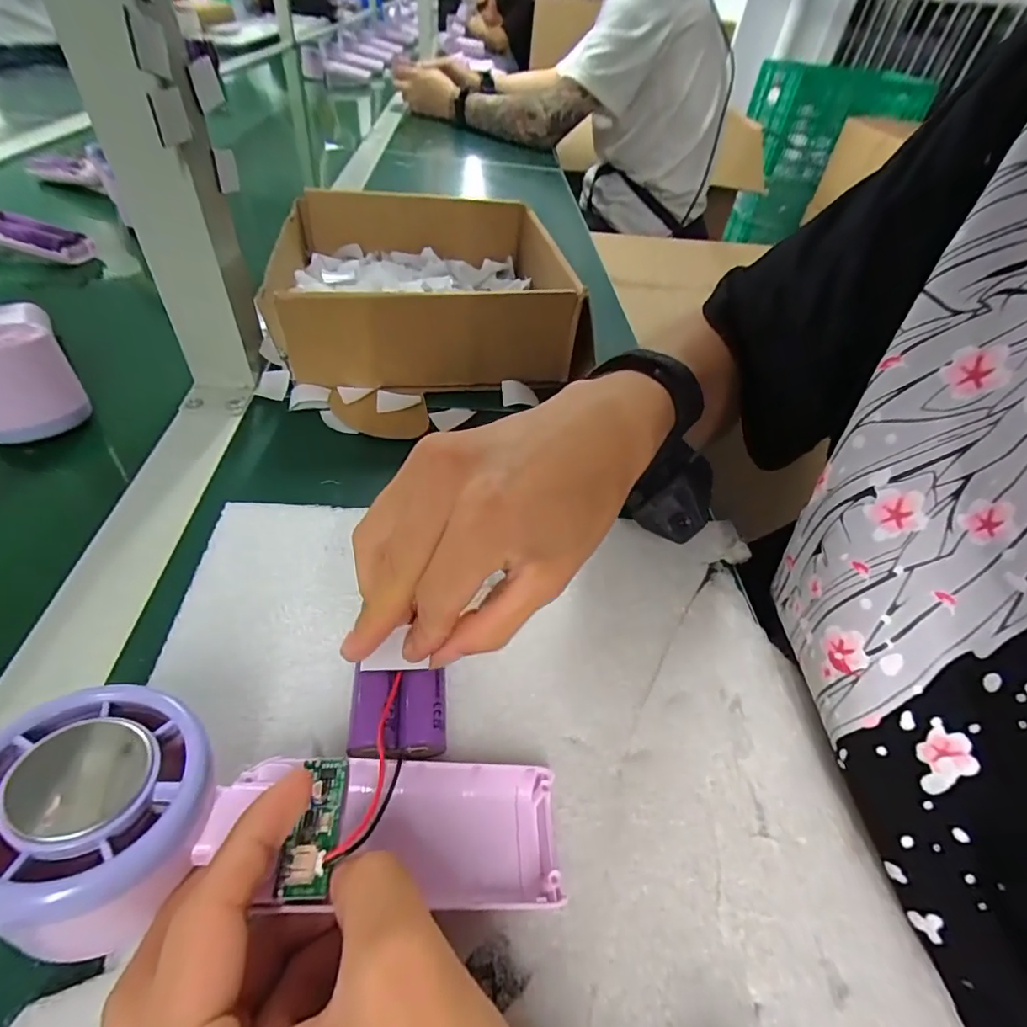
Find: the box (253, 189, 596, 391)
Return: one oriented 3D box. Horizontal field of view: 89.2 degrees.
[{"bbox_3d":[-0.063,-0.194,0.437,0.231,0.077,0.241,-2,45,-8],"label":"box"}]

